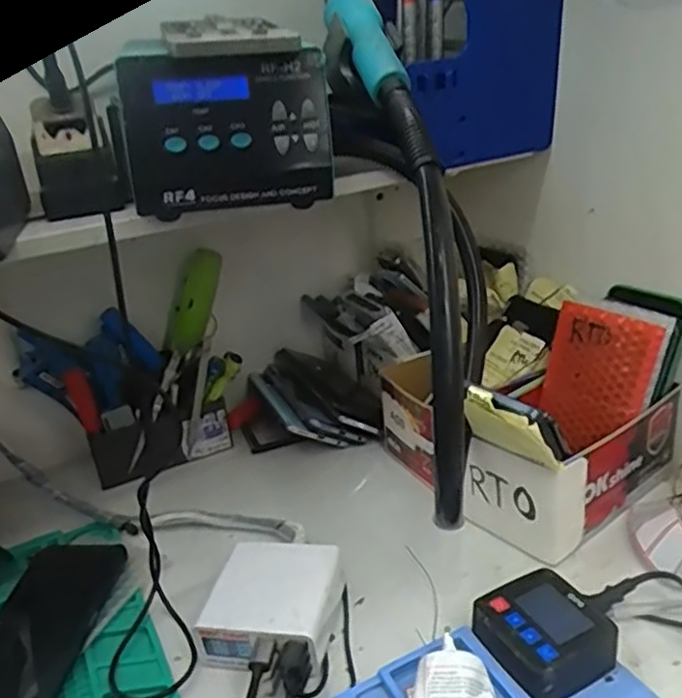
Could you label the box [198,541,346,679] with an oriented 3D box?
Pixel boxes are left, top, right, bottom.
[{"bbox_3d":[-0.049,0.187,0.489,0.086,0.043,0.087,1,25,15],"label":"box"}]

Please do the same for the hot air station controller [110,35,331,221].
[{"bbox_3d":[-0.103,-0.186,0.562,0.160,0.113,0.150,-14,25,-17],"label":"hot air station controller"}]

